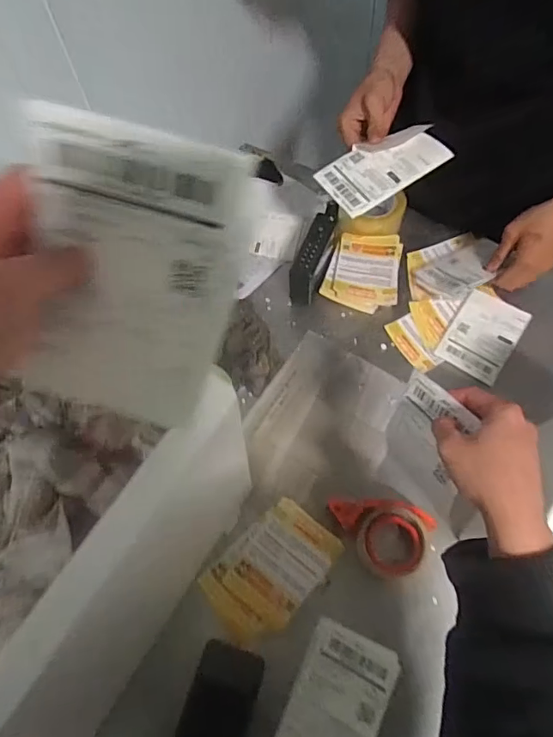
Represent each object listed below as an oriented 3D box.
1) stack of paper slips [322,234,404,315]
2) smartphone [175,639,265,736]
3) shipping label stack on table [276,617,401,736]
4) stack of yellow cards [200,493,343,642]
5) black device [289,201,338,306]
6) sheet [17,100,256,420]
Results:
[{"bbox_3d":[0.158,-0.170,0.848,0.124,0.029,0.150,18,64,12],"label":"stack of paper slips"},{"bbox_3d":[-0.073,0.417,0.568,0.080,0.013,0.159,14,63,10],"label":"smartphone"},{"bbox_3d":[0.072,0.400,0.578,0.104,0.011,0.161,22,65,14],"label":"shipping label stack on table"},{"bbox_3d":[-0.008,0.268,0.651,0.120,0.009,0.173,37,69,20],"label":"stack of yellow cards"},{"bbox_3d":[0.066,-0.201,0.817,0.046,0.057,0.184,19,77,12],"label":"black device"},{"bbox_3d":[-0.076,-0.042,0.259,0.100,0.156,0.007,8,27,-13],"label":"sheet"}]

